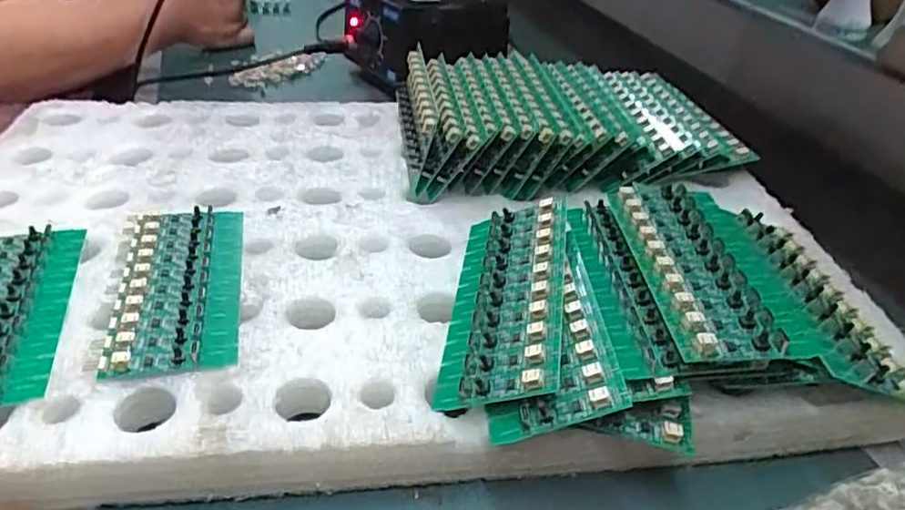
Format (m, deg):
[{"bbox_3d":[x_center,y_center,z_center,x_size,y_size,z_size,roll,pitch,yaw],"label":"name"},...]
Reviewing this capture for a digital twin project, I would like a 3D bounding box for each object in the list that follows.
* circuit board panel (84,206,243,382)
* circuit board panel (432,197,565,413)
[{"bbox_3d":[-0.151,0.015,0.355,0.065,0.010,0.132,-6,37,-12],"label":"circuit board panel"},{"bbox_3d":[0.027,0.020,0.336,0.060,0.007,0.132,-14,38,24],"label":"circuit board panel"}]

